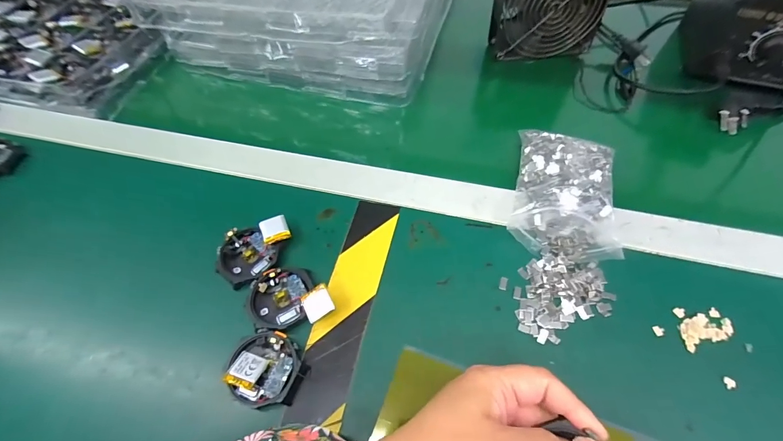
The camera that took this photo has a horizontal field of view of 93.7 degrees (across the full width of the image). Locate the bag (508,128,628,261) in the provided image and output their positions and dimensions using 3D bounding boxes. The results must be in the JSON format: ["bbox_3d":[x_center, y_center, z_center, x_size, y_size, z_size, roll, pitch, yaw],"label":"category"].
[{"bbox_3d":[0.156,-0.028,0.330,0.082,0.023,0.133,13,58,11],"label":"bag"}]

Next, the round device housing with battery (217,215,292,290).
[{"bbox_3d":[-0.115,0.026,0.307,0.059,0.014,0.051,-11,57,-4],"label":"round device housing with battery"}]

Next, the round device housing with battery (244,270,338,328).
[{"bbox_3d":[-0.078,0.058,0.284,0.065,0.020,0.047,-7,57,-2],"label":"round device housing with battery"}]

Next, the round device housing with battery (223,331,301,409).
[{"bbox_3d":[-0.089,0.103,0.257,0.047,0.014,0.045,-1,57,2],"label":"round device housing with battery"}]

